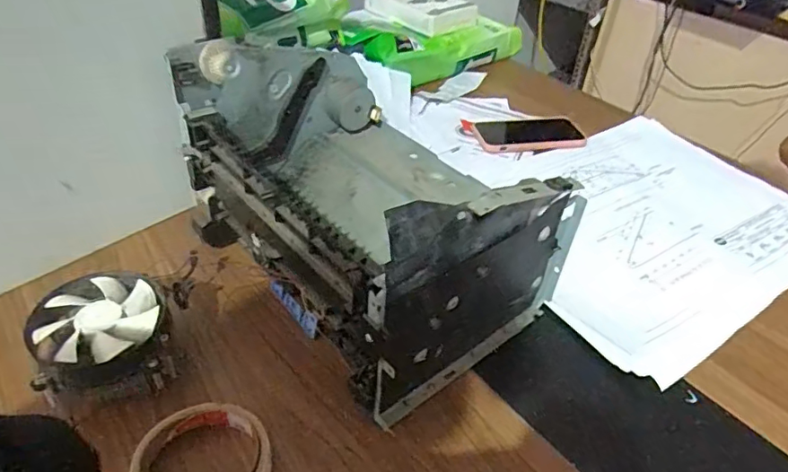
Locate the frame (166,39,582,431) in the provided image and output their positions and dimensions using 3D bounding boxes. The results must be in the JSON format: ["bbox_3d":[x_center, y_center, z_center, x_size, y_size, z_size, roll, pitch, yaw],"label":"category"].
[{"bbox_3d":[-0.028,-0.042,0.490,0.213,0.191,0.314,-28,51,-33],"label":"frame"}]

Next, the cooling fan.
[{"bbox_3d":[-0.219,0.090,0.419,0.089,0.074,0.101,-17,45,-24],"label":"cooling fan"}]

